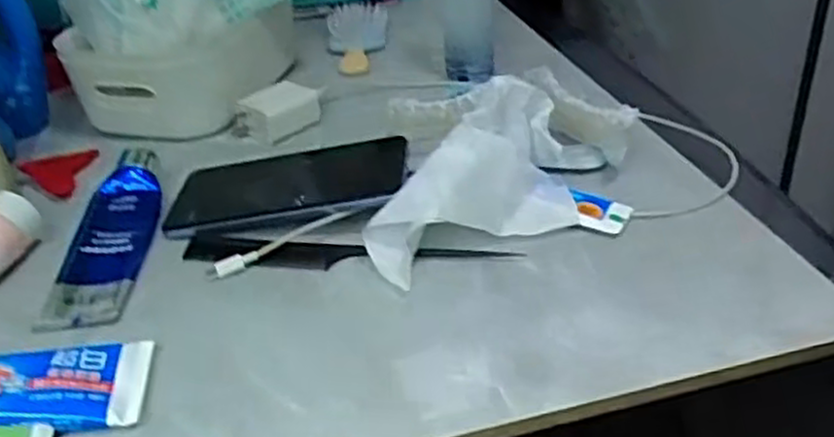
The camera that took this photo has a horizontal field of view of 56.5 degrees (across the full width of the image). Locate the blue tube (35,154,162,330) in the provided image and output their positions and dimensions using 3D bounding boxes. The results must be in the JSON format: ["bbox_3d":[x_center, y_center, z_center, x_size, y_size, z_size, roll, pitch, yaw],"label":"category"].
[{"bbox_3d":[-0.196,0.006,0.495,0.046,0.023,0.158,-5,34,1],"label":"blue tube"}]

